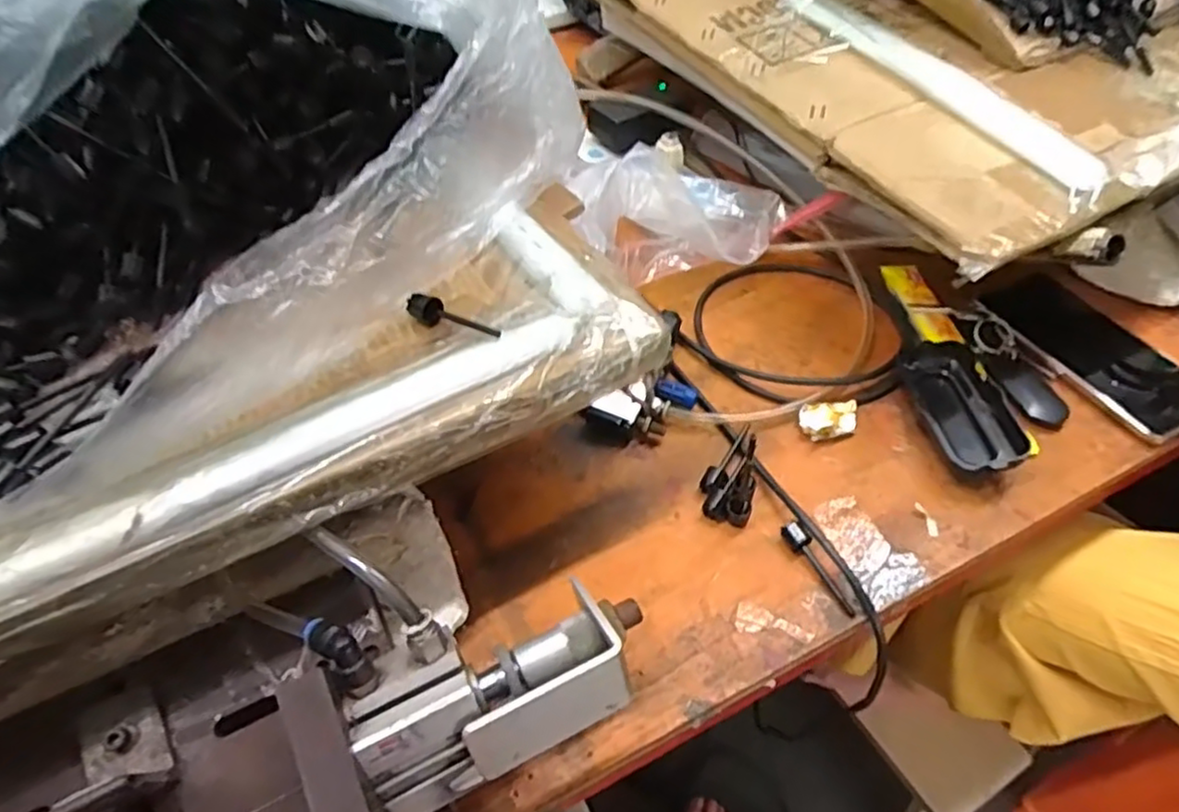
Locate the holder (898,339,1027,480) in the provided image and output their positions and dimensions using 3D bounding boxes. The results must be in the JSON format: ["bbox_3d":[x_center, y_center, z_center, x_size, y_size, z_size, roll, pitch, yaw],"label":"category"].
[{"bbox_3d":[0.258,0.002,0.474,0.048,0.028,0.112,-4,48,1],"label":"holder"}]

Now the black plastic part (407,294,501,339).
[{"bbox_3d":[-0.070,-0.046,0.364,0.062,0.015,0.012,20,53,21],"label":"black plastic part"}]

